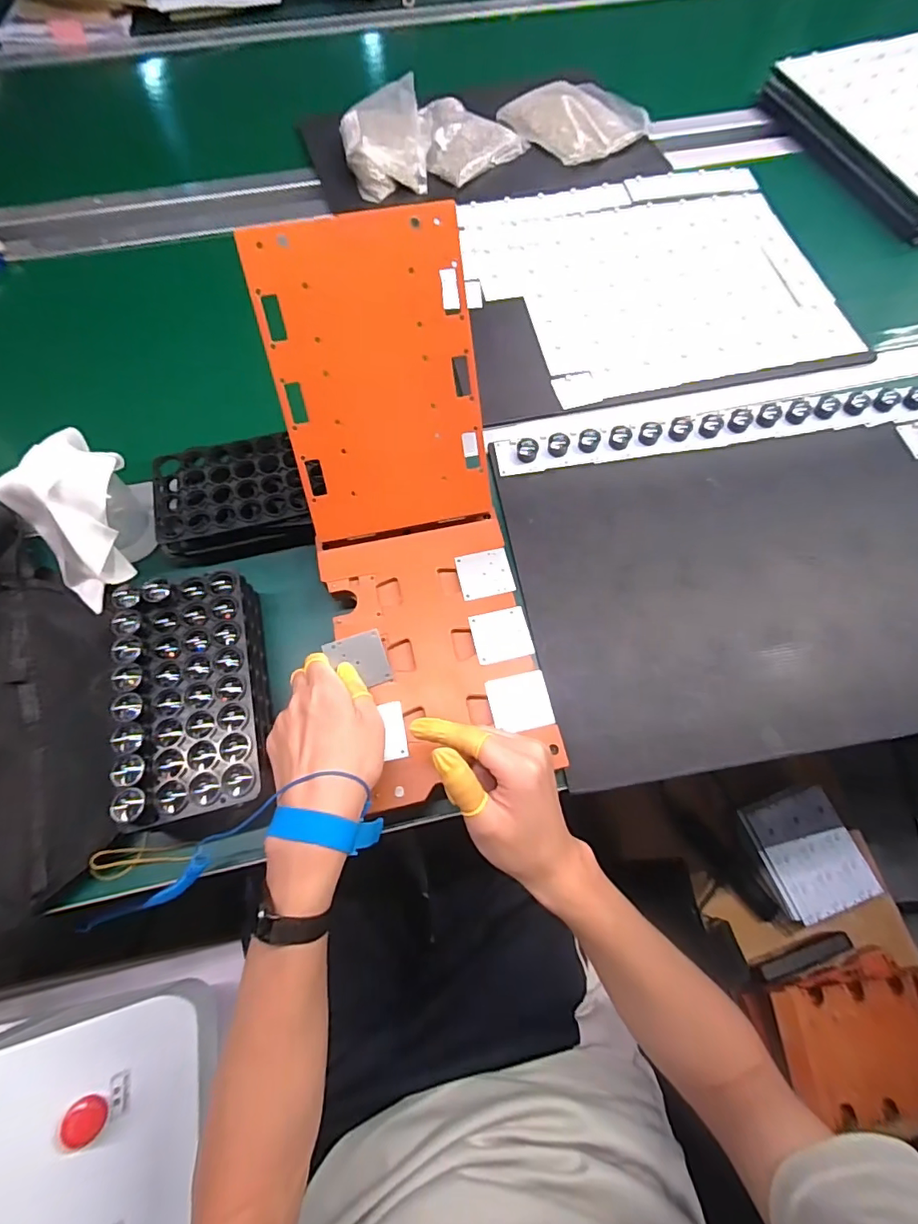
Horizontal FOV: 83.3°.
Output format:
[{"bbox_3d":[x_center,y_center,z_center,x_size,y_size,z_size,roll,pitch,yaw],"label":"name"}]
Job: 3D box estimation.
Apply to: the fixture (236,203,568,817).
[{"bbox_3d":[-0.042,-0.081,0.426,0.160,0.103,0.417,-16,97,-5],"label":"fixture"}]

